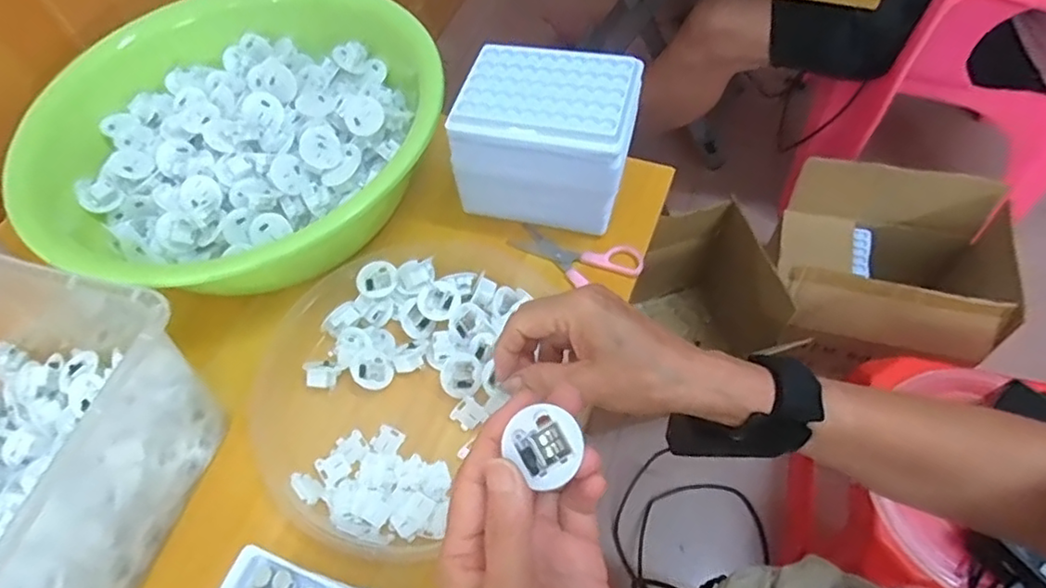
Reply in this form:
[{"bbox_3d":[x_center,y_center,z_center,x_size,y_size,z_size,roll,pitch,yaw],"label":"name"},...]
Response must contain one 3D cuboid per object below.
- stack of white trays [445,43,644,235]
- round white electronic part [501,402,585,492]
[{"bbox_3d":[0.019,-0.120,0.498,0.134,0.115,0.088,10,60,10],"label":"stack of white trays"},{"bbox_3d":[0.010,0.060,0.249,0.026,0.006,0.028,36,77,-7],"label":"round white electronic part"}]

